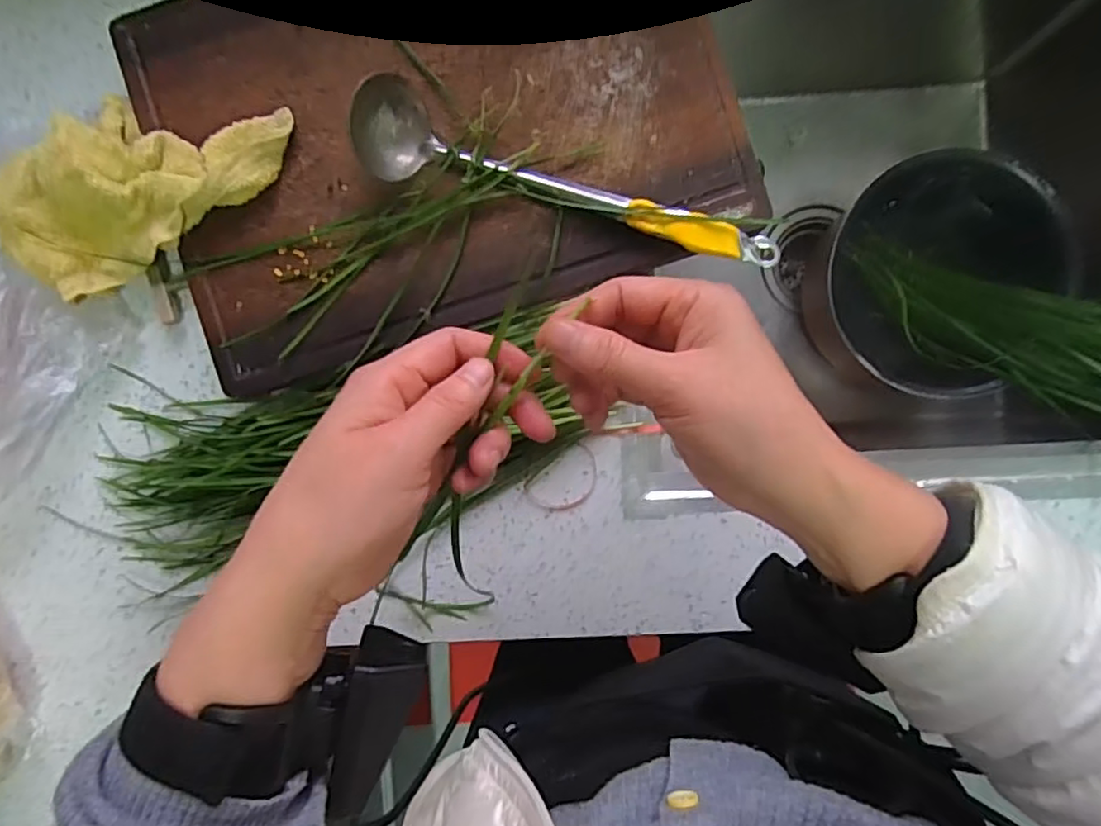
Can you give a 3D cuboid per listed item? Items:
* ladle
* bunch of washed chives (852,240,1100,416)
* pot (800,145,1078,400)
[{"bbox_3d":[0.011,-0.143,0.417,0.286,0.045,0.064,22,91,2],"label":"ladle"},{"bbox_3d":[0.410,-0.057,0.514,0.354,0.062,0.099,36,92,44],"label":"bunch of washed chives"},{"bbox_3d":[0.351,-0.123,0.593,0.188,0.127,0.206,0,90,2],"label":"pot"}]

